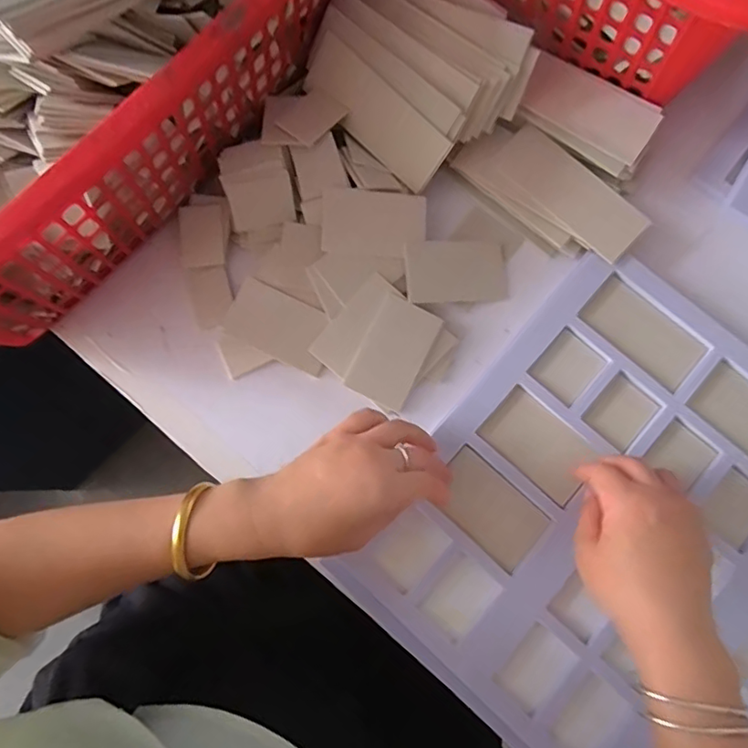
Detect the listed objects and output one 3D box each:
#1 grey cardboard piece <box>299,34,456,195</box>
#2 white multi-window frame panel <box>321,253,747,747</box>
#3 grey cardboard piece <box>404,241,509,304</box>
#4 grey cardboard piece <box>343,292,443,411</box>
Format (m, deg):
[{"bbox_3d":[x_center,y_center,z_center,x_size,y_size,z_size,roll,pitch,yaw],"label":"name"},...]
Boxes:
[{"bbox_3d":[0.000,-0.220,0.462,0.138,0.005,0.050,43,123,1],"label":"grey cardboard piece"},{"bbox_3d":[0.238,0.153,0.409,0.420,0.030,0.347,41,82,8],"label":"white multi-window frame panel"},{"bbox_3d":[0.071,-0.089,0.475,0.088,0.007,0.053,-4,85,-10],"label":"grey cardboard piece"},{"bbox_3d":[0.018,-0.018,0.459,0.051,0.004,0.086,27,85,-4],"label":"grey cardboard piece"}]

